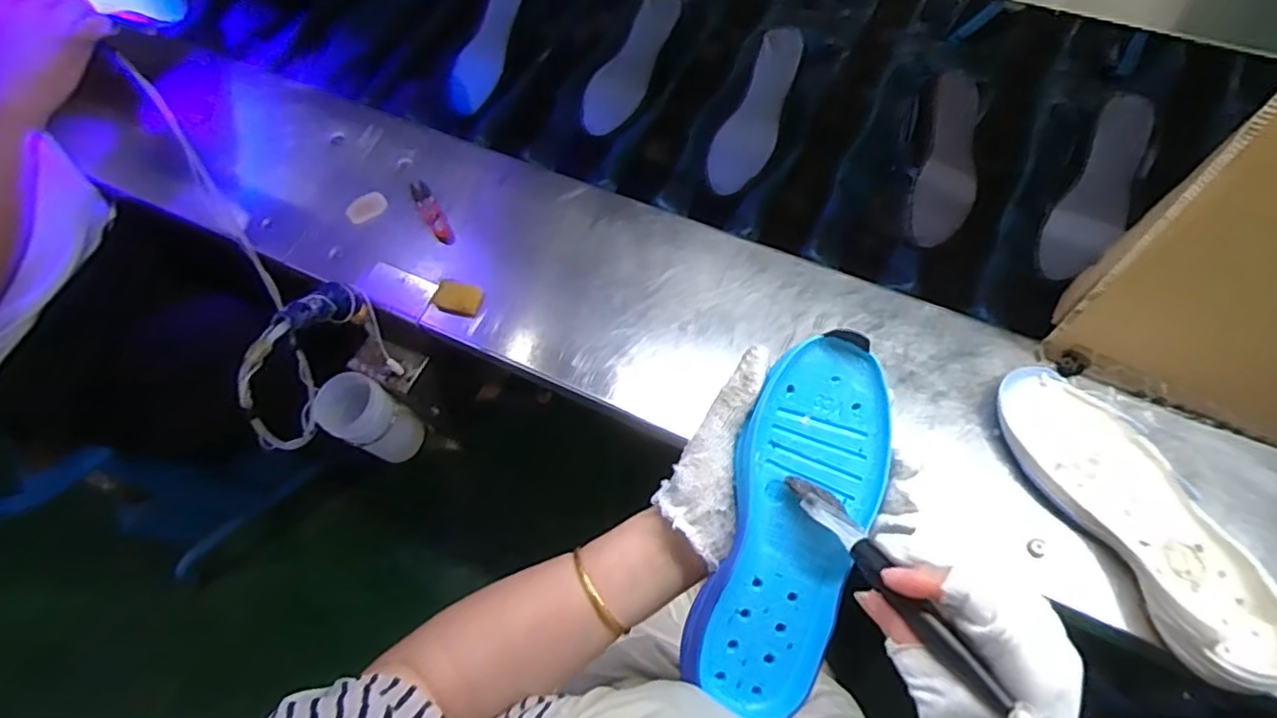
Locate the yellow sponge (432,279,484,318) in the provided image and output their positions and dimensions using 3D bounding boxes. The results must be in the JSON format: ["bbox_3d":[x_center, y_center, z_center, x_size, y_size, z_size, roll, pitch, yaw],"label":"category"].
[{"bbox_3d":[-0.198,-0.067,0.717,0.051,0.017,0.032,10,62,11],"label":"yellow sponge"}]

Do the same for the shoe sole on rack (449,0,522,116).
[{"bbox_3d":[-0.200,-0.440,0.901,0.060,0.031,0.207,25,97,15],"label":"shoe sole on rack"}]

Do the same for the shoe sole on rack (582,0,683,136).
[{"bbox_3d":[-0.008,-0.392,0.862,0.066,0.007,0.207,31,95,1],"label":"shoe sole on rack"}]

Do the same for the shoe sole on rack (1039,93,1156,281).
[{"bbox_3d":[0.505,-0.182,0.713,0.073,0.022,0.197,22,99,14],"label":"shoe sole on rack"}]

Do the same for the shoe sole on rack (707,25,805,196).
[{"bbox_3d":[0.145,-0.300,0.795,0.065,0.020,0.205,24,94,15],"label":"shoe sole on rack"}]

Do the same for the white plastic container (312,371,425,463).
[{"bbox_3d":[-0.323,0.078,0.788,0.078,0.142,0.068,22,65,17],"label":"white plastic container"}]

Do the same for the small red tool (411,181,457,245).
[{"bbox_3d":[-0.245,-0.172,0.774,0.024,0.012,0.101,-28,64,-12],"label":"small red tool"}]

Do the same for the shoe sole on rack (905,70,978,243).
[{"bbox_3d":[0.348,-0.227,0.727,0.064,0.030,0.211,14,78,11],"label":"shoe sole on rack"}]

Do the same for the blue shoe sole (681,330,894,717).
[{"bbox_3d":[0.093,0.097,0.387,0.080,0.027,0.222,17,84,12],"label":"blue shoe sole"}]

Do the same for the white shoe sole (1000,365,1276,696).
[{"bbox_3d":[0.417,0.127,0.554,0.101,0.043,0.281,-26,61,-9],"label":"white shoe sole"}]

